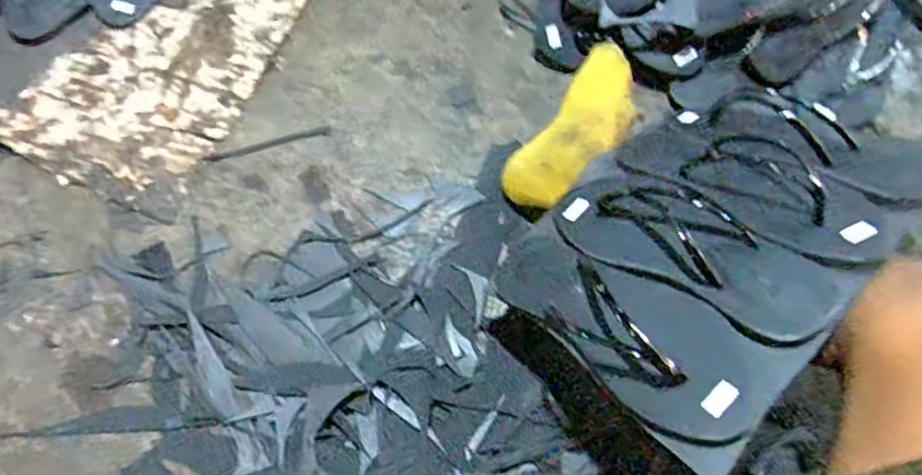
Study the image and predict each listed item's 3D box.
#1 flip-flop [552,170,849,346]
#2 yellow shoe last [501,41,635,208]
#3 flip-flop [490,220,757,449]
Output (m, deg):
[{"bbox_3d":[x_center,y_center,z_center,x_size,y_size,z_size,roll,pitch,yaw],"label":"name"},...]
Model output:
[{"bbox_3d":[0.184,0.002,0.526,0.095,0.031,0.247,-45,47,-14],"label":"flip-flop"},{"bbox_3d":[0.136,-0.122,0.713,0.087,0.094,0.219,34,73,16],"label":"yellow shoe last"},{"bbox_3d":[0.120,0.057,0.503,0.094,0.050,0.246,-41,47,-13],"label":"flip-flop"}]

